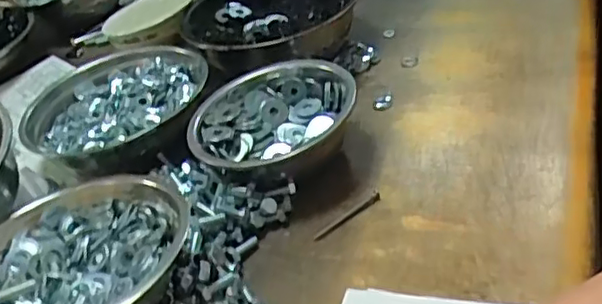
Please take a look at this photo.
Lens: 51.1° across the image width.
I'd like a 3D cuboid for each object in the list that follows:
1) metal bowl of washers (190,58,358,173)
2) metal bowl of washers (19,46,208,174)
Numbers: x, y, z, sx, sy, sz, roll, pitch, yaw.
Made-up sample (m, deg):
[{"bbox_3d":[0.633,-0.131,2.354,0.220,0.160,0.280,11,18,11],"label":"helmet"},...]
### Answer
[{"bbox_3d":[-0.028,-0.029,0.654,0.170,0.058,0.170,-6,37,11],"label":"metal bowl of washers"},{"bbox_3d":[-0.215,-0.054,0.755,0.204,0.063,0.203,-9,36,7],"label":"metal bowl of washers"}]

